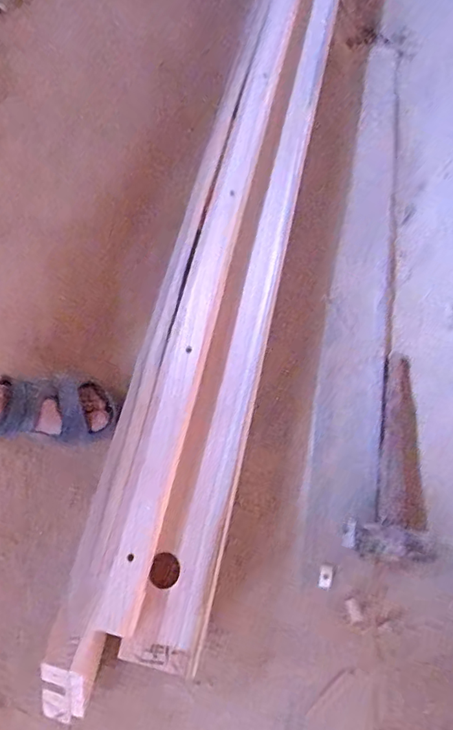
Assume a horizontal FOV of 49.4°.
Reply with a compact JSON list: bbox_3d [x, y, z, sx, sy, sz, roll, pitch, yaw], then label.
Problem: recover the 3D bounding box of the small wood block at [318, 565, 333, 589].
[{"bbox_3d":[0.140,0.299,0.695,0.018,0.007,0.031,11,64,7],"label":"small wood block"}]

